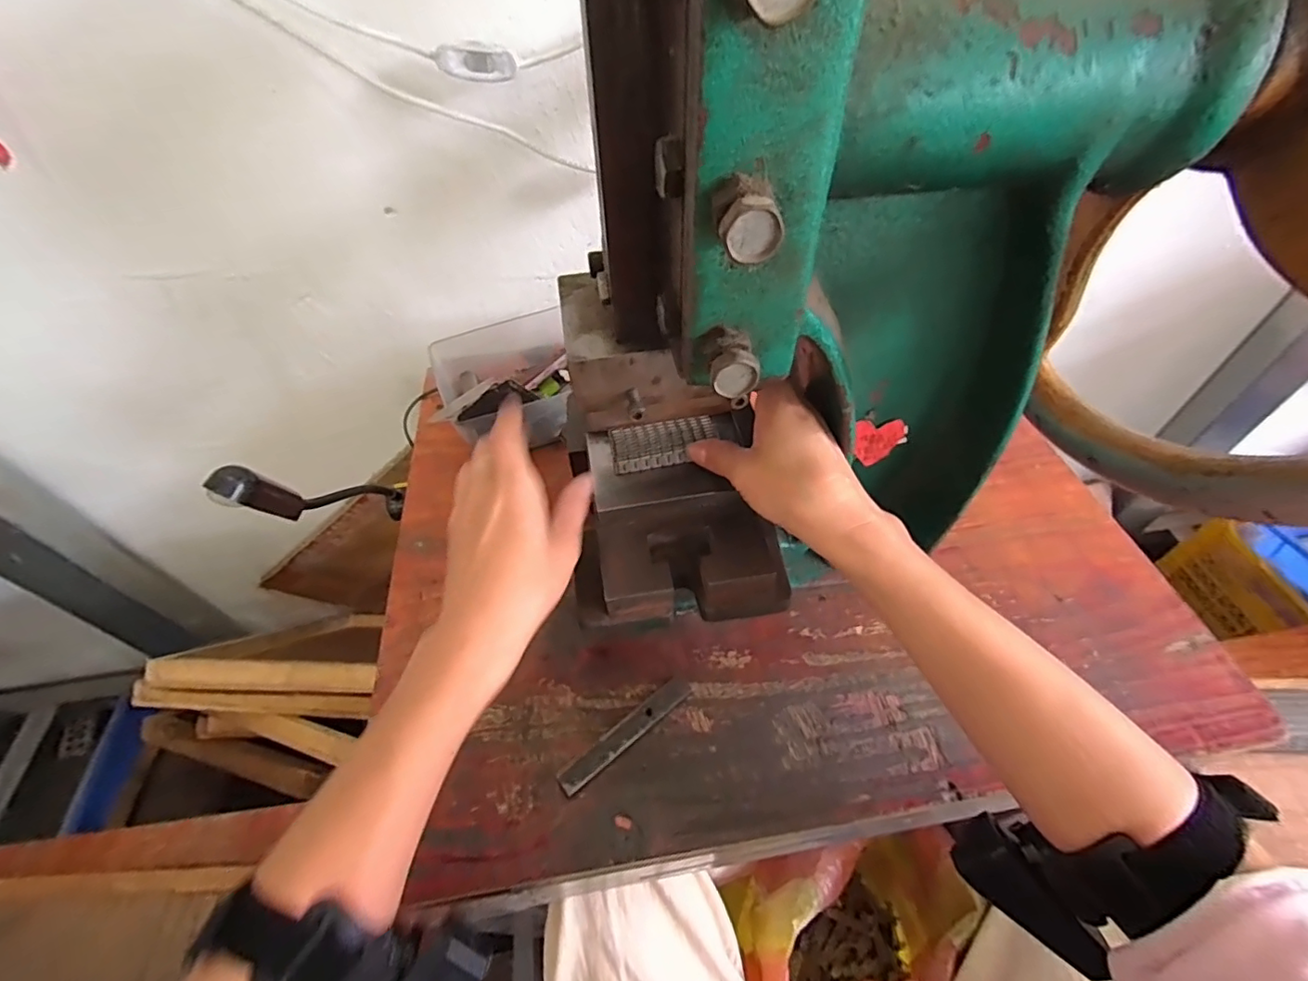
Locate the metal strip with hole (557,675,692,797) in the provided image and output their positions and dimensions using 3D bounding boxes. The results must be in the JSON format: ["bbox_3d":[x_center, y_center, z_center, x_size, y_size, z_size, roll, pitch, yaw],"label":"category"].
[{"bbox_3d":[-0.017,0.158,0.366,0.102,0.006,0.017,-33,64,-24],"label":"metal strip with hole"}]

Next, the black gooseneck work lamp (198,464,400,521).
[{"bbox_3d":[-0.229,0.006,0.408,0.021,0.289,0.031,-17,92,-10],"label":"black gooseneck work lamp"}]

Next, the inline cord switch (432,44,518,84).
[{"bbox_3d":[-0.128,-0.304,0.396,0.056,0.020,0.012,3,51,6],"label":"inline cord switch"}]

